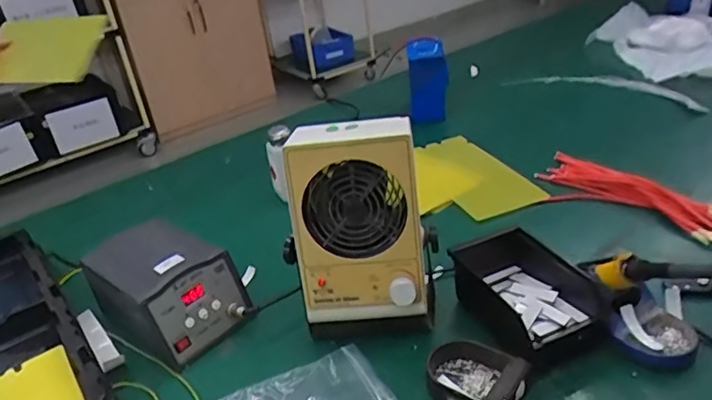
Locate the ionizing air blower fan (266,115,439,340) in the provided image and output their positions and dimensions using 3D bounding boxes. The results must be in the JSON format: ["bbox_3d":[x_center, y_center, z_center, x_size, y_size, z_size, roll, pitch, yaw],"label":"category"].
[{"bbox_3d":[0.007,0.039,0.676,0.160,0.244,0.104,-1,30,11],"label":"ionizing air blower fan"}]

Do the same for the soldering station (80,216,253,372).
[{"bbox_3d":[-0.247,0.108,0.752,0.196,0.117,0.134,19,39,38],"label":"soldering station"}]

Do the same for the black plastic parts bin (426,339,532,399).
[{"bbox_3d":[0.123,0.190,0.614,0.106,0.032,0.078,15,37,34],"label":"black plastic parts bin"}]

